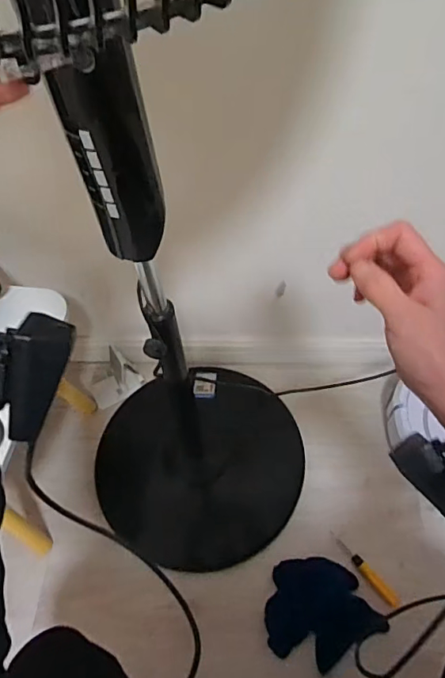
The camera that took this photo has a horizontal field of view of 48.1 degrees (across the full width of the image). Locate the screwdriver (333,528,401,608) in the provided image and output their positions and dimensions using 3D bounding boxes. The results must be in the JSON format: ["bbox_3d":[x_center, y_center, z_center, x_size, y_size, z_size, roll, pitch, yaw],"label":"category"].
[{"bbox_3d":[0.226,0.366,0.795,0.019,0.014,0.135,-34,60,-18],"label":"screwdriver"}]

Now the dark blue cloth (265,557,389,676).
[{"bbox_3d":[0.140,0.414,0.766,0.157,0.010,0.148,-28,58,-15],"label":"dark blue cloth"}]

